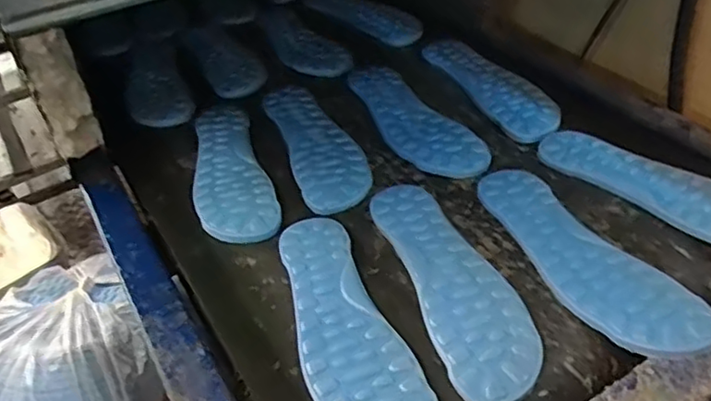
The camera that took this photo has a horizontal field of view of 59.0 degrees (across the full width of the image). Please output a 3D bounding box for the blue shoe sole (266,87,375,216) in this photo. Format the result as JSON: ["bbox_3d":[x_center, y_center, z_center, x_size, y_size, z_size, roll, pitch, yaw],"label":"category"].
[{"bbox_3d":[-0.047,-0.072,0.738,0.080,0.012,0.259,-17,41,-11],"label":"blue shoe sole"}]

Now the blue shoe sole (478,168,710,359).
[{"bbox_3d":[0.190,0.041,0.548,0.077,0.016,0.249,-21,42,-15],"label":"blue shoe sole"}]

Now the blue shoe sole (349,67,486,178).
[{"bbox_3d":[0.061,-0.097,0.740,0.085,0.009,0.250,-23,43,-17],"label":"blue shoe sole"}]

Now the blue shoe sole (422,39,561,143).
[{"bbox_3d":[0.171,-0.152,0.803,0.092,0.018,0.263,-21,42,-16],"label":"blue shoe sole"}]

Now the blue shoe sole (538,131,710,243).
[{"bbox_3d":[0.296,-0.016,0.605,0.082,0.014,0.255,-31,46,-25],"label":"blue shoe sole"}]

